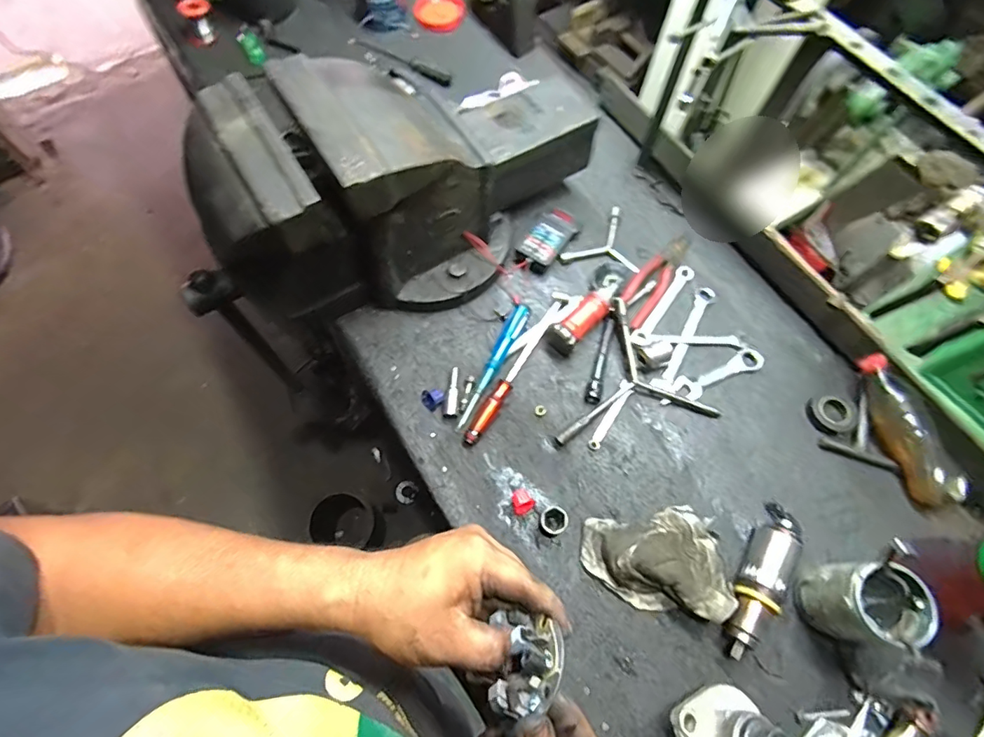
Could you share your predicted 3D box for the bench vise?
[{"bbox_3d":[-0.119,-0.230,0.636,0.243,0.277,0.539,41,72,15],"label":"bench vise"}]

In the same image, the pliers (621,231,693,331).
[{"bbox_3d":[0.247,-0.141,0.739,0.048,0.023,0.185,36,71,13],"label":"pliers"}]

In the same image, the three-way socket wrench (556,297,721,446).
[{"bbox_3d":[0.170,0.040,0.660,0.193,0.044,0.201,-39,73,-16],"label":"three-way socket wrench"}]

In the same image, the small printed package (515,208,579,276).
[{"bbox_3d":[0.082,-0.192,0.761,0.056,0.032,0.111,35,71,13],"label":"small printed package"}]

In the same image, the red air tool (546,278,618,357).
[{"bbox_3d":[0.135,-0.079,0.702,0.041,0.049,0.144,40,72,15],"label":"red air tool"}]

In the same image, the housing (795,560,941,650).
[{"bbox_3d":[0.389,0.247,0.525,0.078,0.101,0.075,12,67,4],"label":"housing"}]

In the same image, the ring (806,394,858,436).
[{"bbox_3d":[0.453,0.062,0.664,0.058,0.013,0.052,-14,68,-7],"label":"ring"}]

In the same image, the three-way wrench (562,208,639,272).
[{"bbox_3d":[0.174,-0.205,0.779,0.115,0.013,0.115,11,67,4],"label":"three-way wrench"}]

